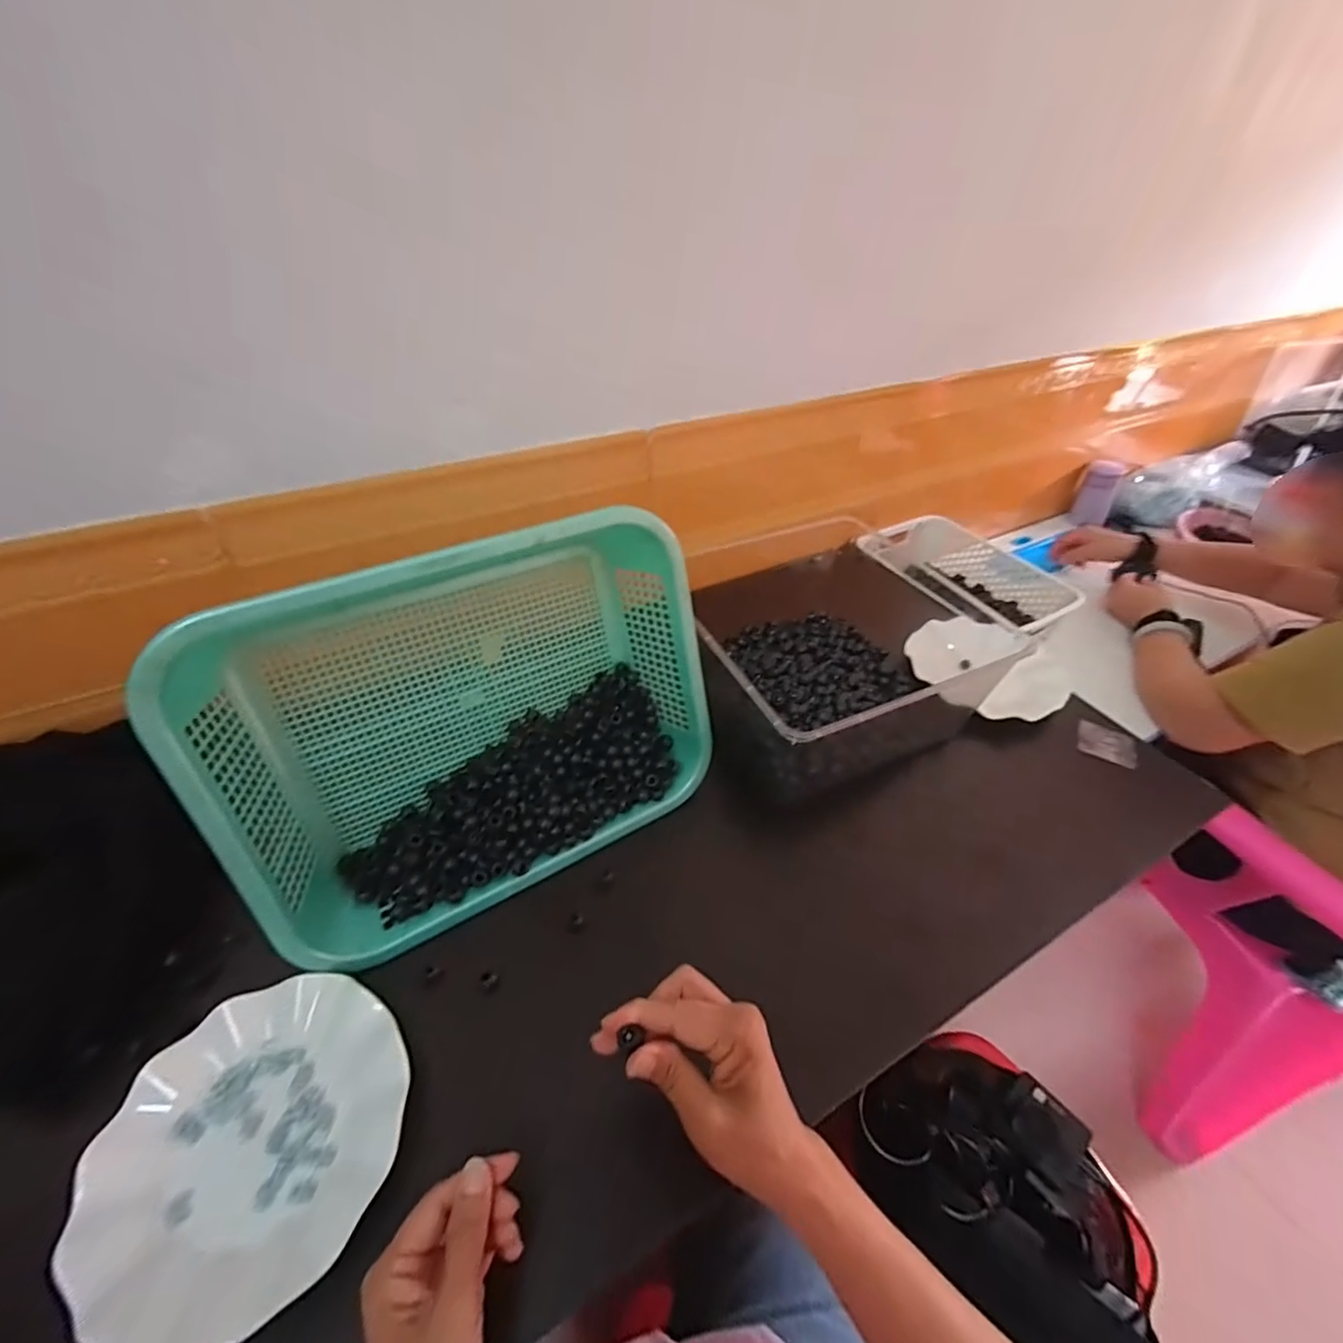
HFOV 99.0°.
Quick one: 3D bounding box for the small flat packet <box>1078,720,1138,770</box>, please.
[{"bbox_3d":[0.502,0.084,0.658,0.059,0.011,0.062,22,46,19],"label":"small flat packet"}]

